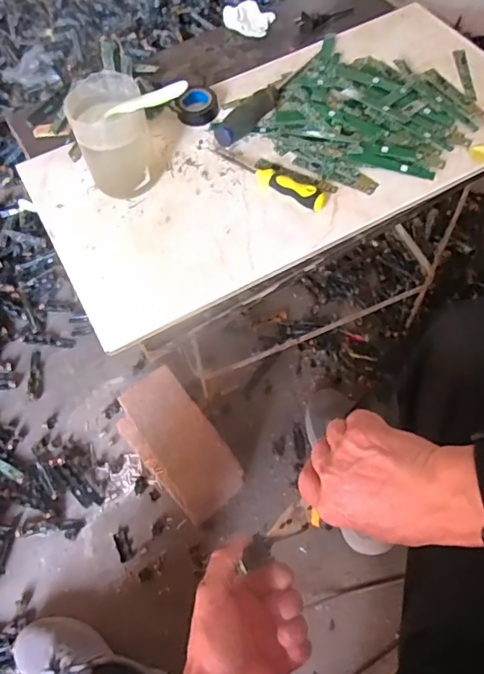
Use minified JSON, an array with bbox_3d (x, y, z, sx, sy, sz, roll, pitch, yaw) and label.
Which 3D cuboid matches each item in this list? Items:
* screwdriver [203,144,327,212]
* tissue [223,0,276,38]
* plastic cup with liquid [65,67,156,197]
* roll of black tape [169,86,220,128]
[{"bbox_3d":[0.023,-0.187,0.587,0.168,0.020,0.026,31,66,19],"label":"screwdriver"},{"bbox_3d":[0.009,-0.455,0.748,0.068,0.024,0.047,18,62,13],"label":"tissue"},{"bbox_3d":[-0.137,-0.214,0.564,0.073,0.098,0.080,-1,59,2],"label":"plastic cup with liquid"},{"bbox_3d":[-0.054,-0.286,0.650,0.052,0.021,0.055,-1,59,2],"label":"roll of black tape"}]

